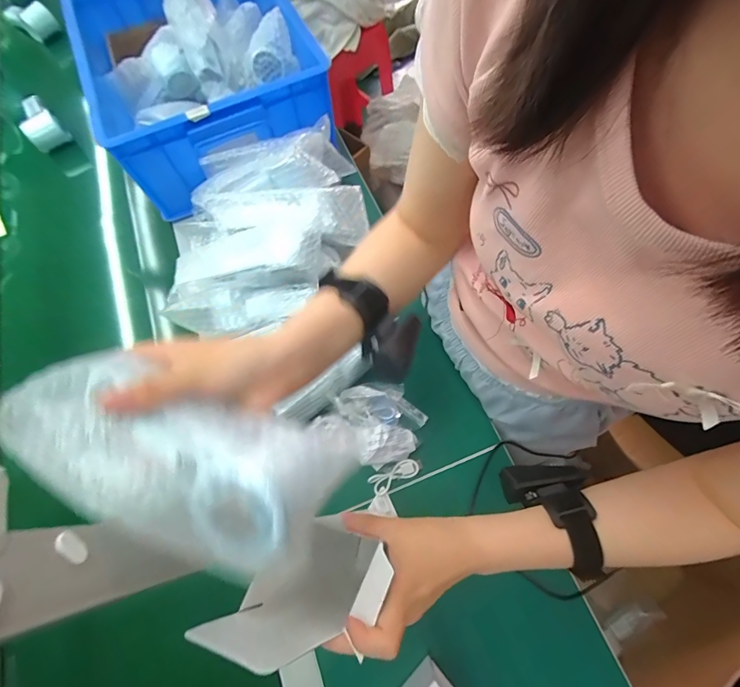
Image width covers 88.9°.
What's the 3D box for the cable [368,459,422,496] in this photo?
[{"bbox_3d":[0.033,0.165,0.474,0.068,0.009,0.024,-24,69,-8],"label":"cable"}]

